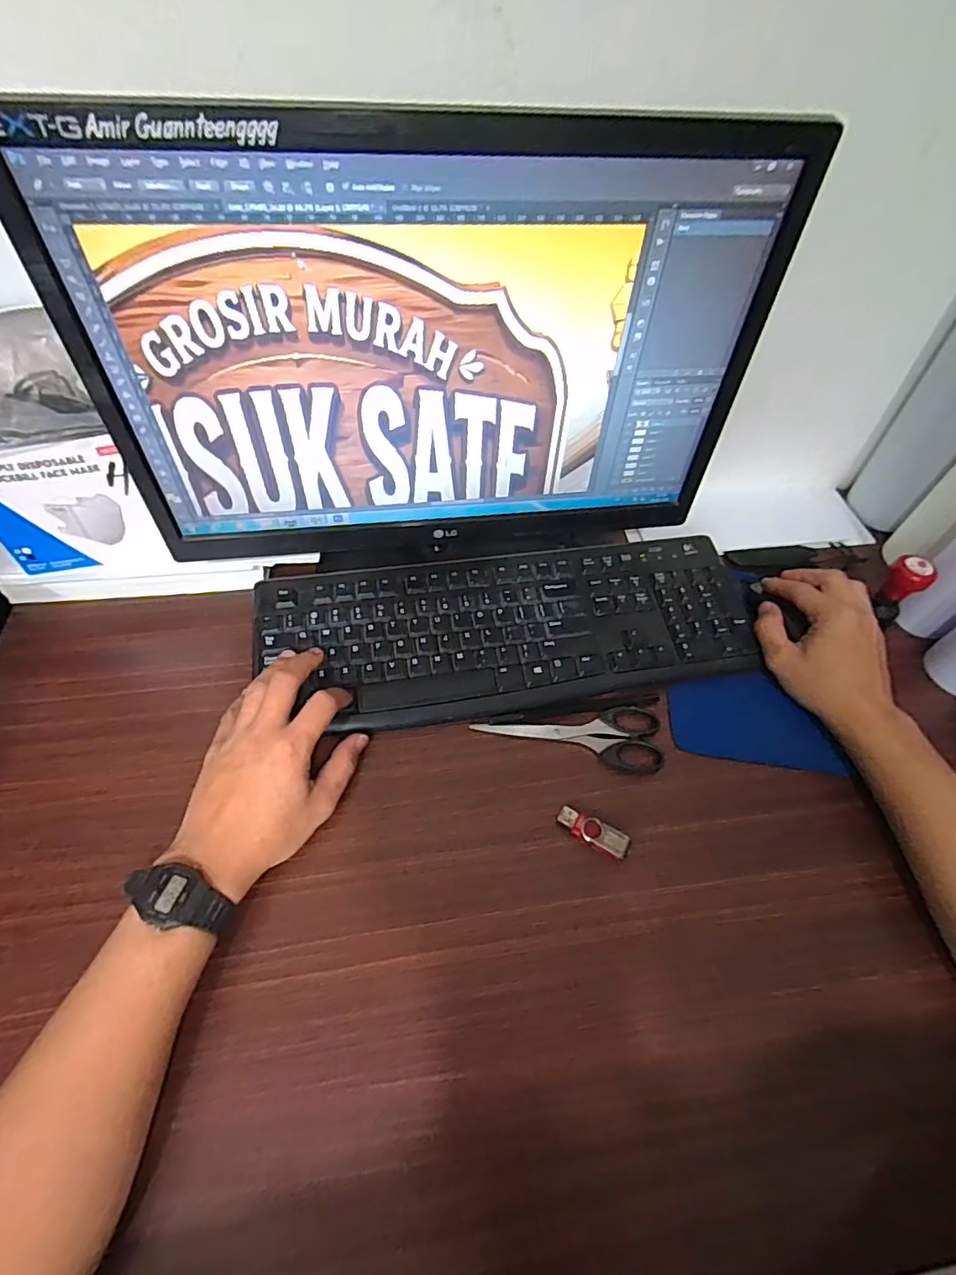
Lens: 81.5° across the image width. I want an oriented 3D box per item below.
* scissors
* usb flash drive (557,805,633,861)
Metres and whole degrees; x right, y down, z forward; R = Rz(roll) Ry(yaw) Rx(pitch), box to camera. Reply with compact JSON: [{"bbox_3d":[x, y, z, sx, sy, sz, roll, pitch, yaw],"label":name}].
[{"bbox_3d":[0.074,0.081,0.453,0.152,0.004,0.054,3,61,-2],"label":"scissors"},{"bbox_3d":[0.083,0.141,0.404,0.052,0.012,0.019,26,63,11],"label":"usb flash drive"}]

